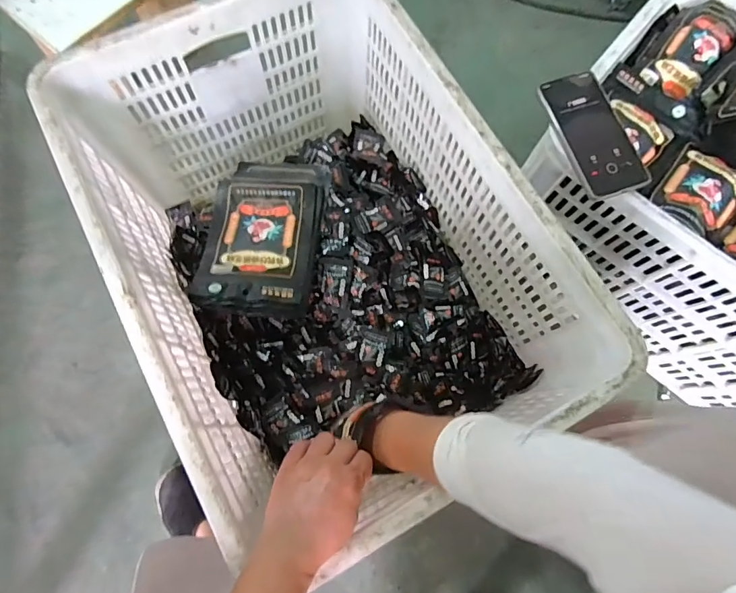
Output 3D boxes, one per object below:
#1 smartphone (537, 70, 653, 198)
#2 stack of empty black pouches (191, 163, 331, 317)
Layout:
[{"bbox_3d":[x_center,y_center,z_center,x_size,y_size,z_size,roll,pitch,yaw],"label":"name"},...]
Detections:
[{"bbox_3d":[0.261,-0.190,0.507,0.078,0.011,0.157,-18,75,-7],"label":"smartphone"},{"bbox_3d":[-0.140,-0.091,0.595,0.153,0.071,0.250,4,73,-1],"label":"stack of empty black pouches"}]

